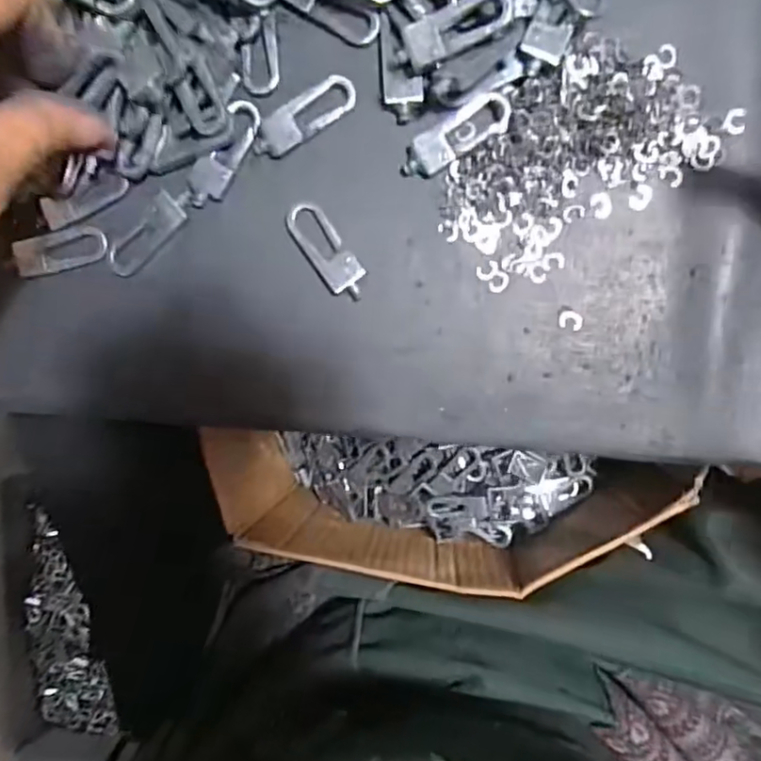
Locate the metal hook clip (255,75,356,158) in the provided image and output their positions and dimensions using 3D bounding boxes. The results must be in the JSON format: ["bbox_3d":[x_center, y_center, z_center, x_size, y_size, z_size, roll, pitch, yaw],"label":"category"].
[{"bbox_3d":[-0.030,-0.102,0.238,0.043,0.004,0.015,-32,91,8],"label":"metal hook clip"}]

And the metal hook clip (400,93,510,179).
[{"bbox_3d":[0.028,-0.092,0.231,0.045,0.004,0.016,-29,91,8],"label":"metal hook clip"}]

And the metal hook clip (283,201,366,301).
[{"bbox_3d":[-0.021,-0.051,0.241,0.015,0.004,0.043,-37,90,8],"label":"metal hook clip"}]

